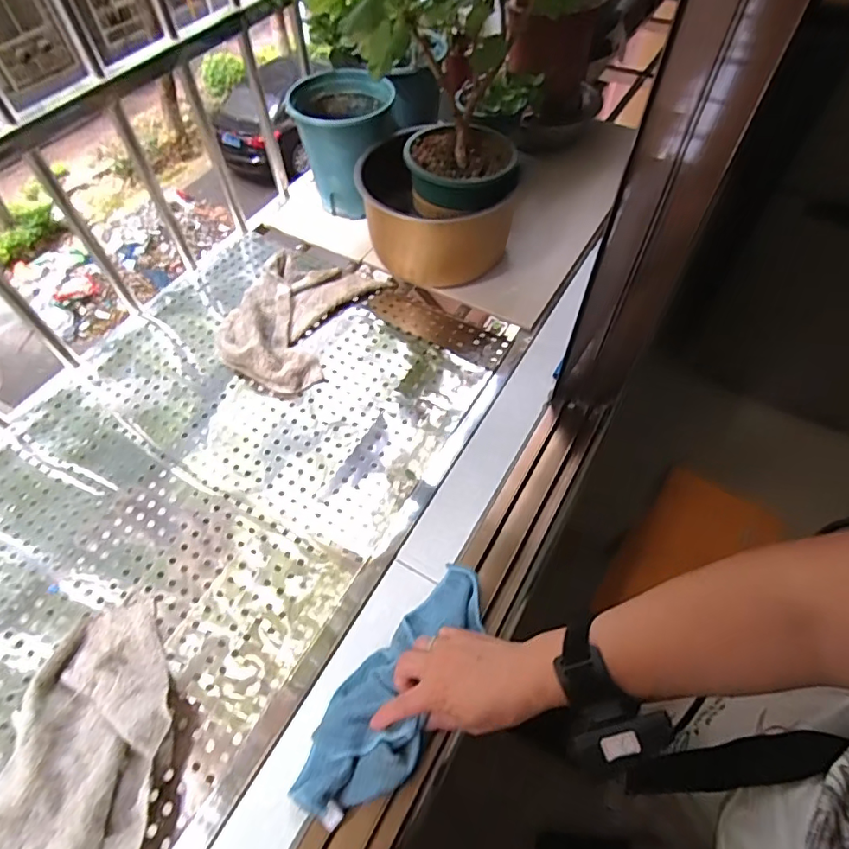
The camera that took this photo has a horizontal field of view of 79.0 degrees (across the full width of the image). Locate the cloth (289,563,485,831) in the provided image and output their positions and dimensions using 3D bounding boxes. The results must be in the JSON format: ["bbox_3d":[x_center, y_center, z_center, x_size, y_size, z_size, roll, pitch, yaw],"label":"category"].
[{"bbox_3d":[-0.023,0.238,0.476,0.088,0.051,0.234,28,56,16],"label":"cloth"}]

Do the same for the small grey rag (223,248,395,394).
[{"bbox_3d":[-0.182,-0.166,0.736,0.162,0.060,0.250,20,60,12],"label":"small grey rag"}]

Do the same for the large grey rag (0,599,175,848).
[{"bbox_3d":[-0.302,0.303,0.442,0.137,0.058,0.299,3,58,2],"label":"large grey rag"}]

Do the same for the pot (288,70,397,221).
[{"bbox_3d":[-0.125,-0.447,0.835,0.153,0.167,0.156,-1,58,0],"label":"pot"}]

